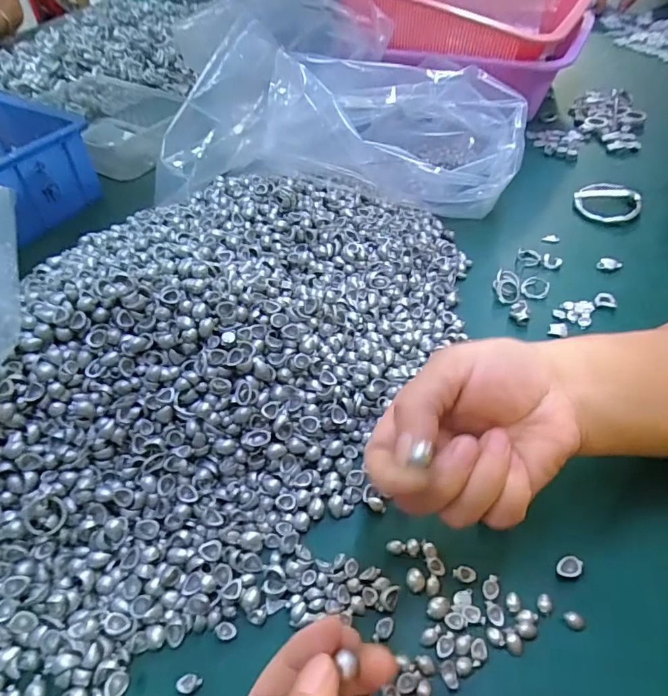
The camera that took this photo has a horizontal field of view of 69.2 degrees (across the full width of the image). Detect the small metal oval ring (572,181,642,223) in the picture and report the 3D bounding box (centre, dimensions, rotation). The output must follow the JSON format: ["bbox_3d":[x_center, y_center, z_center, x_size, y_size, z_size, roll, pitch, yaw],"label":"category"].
[{"bbox_3d":[0.270,-0.145,0.479,0.055,0.013,0.059,-26,51,-18],"label":"small metal oval ring"}]

